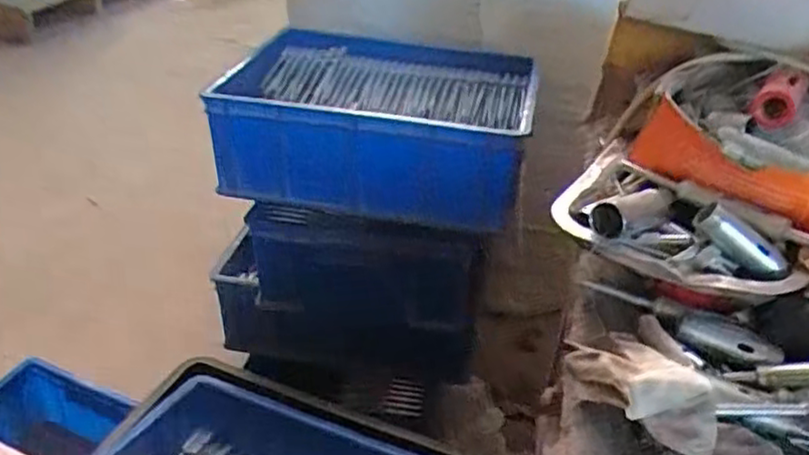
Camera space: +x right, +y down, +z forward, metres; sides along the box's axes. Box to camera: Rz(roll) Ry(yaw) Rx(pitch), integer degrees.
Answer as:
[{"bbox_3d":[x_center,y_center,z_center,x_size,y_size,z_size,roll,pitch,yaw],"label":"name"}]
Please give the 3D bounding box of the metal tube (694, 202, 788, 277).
[{"bbox_3d":[0.241,0.010,0.498,0.070,0.020,0.021,35,35,-4],"label":"metal tube"}]

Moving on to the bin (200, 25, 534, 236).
[{"bbox_3d":[-0.038,-0.142,0.952,0.402,0.130,0.287,6,33,4],"label":"bin"}]

